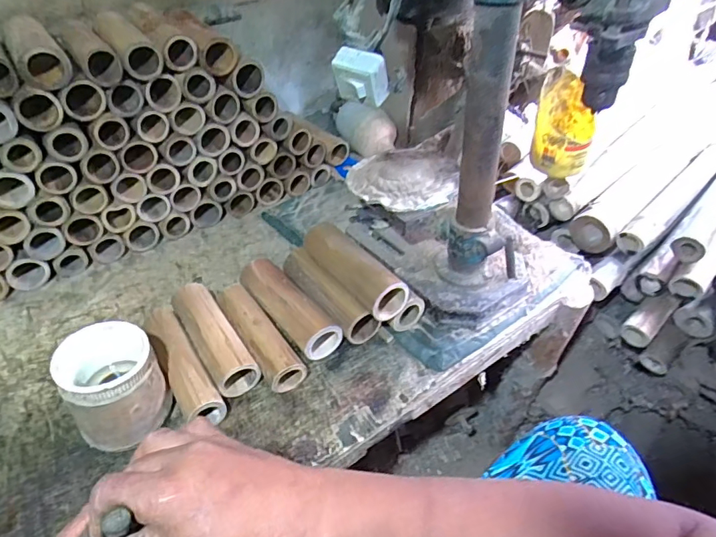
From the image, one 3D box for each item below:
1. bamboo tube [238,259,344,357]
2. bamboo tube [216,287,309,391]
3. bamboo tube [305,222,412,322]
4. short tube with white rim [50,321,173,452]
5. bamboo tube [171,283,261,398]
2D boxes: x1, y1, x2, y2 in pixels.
[{"bbox_3d":[-0.099,0.052,0.689,0.061,0.051,0.176,-30,51,-28],"label":"bamboo tube"},{"bbox_3d":[-0.136,0.085,0.662,0.049,0.041,0.181,-25,49,-24],"label":"bamboo tube"},{"bbox_3d":[-0.008,-0.002,0.683,0.061,0.059,0.184,-27,50,-25],"label":"bamboo tube"},{"bbox_3d":[-0.278,0.139,0.557,0.104,0.126,0.097,0,44,0],"label":"short tube with white rim"},{"bbox_3d":[-0.196,0.091,0.655,0.053,0.049,0.174,-25,49,-24],"label":"bamboo tube"}]

